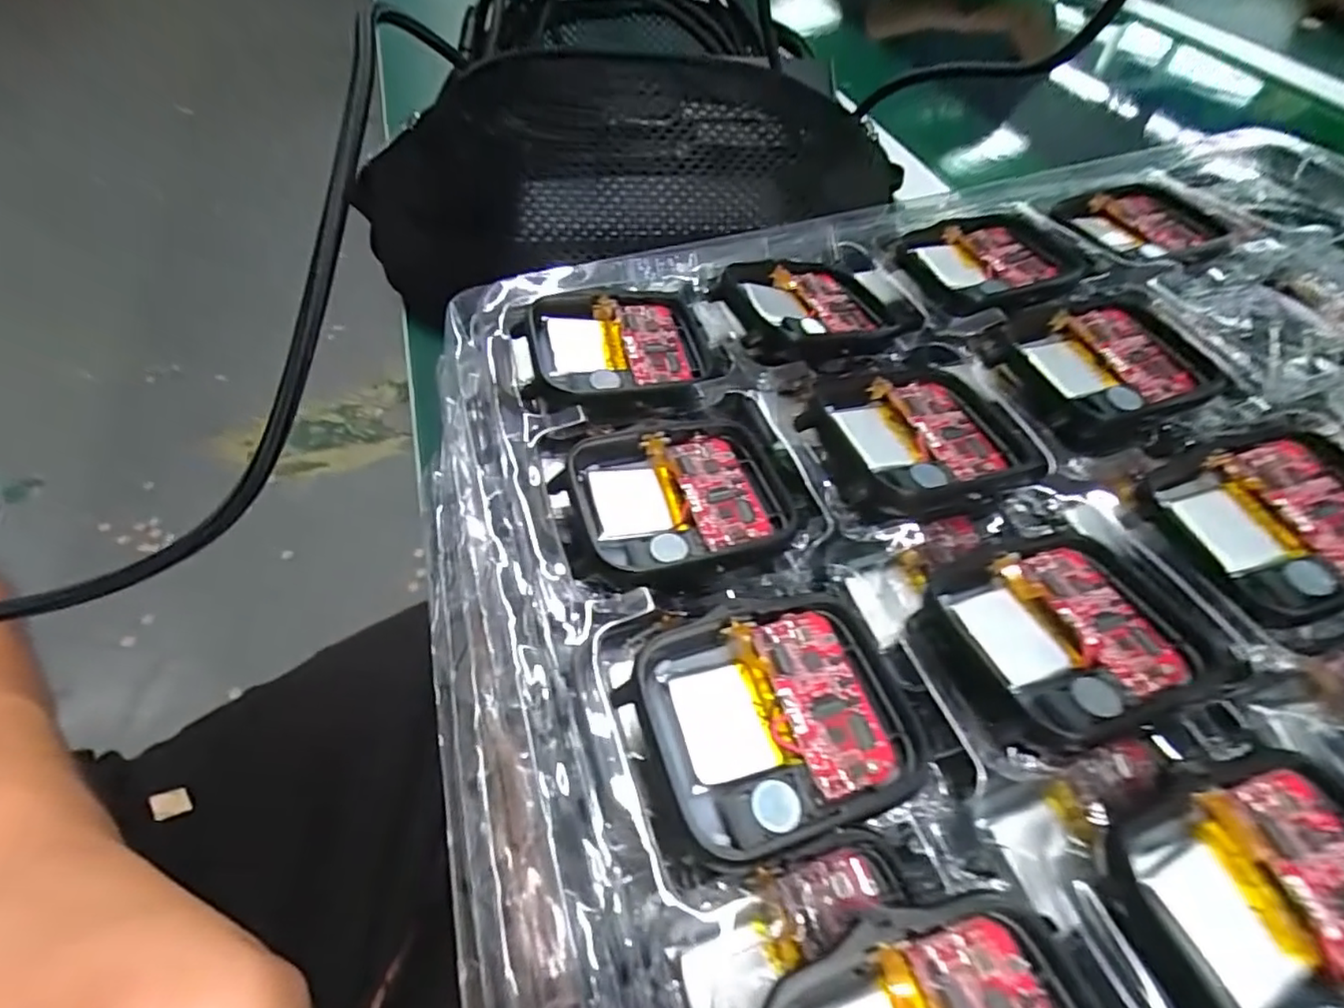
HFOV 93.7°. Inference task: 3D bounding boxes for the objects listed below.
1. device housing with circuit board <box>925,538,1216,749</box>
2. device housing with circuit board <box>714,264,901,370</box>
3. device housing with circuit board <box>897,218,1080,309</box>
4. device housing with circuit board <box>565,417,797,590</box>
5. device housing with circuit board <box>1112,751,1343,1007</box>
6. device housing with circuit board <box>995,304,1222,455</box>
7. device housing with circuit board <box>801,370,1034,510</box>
[{"bbox_3d":[0.072,0.023,0.115,0.043,0.007,0.036,-11,55,-10],"label":"device housing with circuit board"},{"bbox_3d":[0.036,-0.054,0.170,0.045,0.011,0.039,-18,56,-15],"label":"device housing with circuit board"},{"bbox_3d":[0.094,-0.071,0.183,0.050,0.008,0.037,-14,55,-12],"label":"device housing with circuit board"},{"bbox_3d":[0.001,-0.002,0.130,0.046,0.008,0.038,-12,55,-11],"label":"device housing with circuit board"},{"bbox_3d":[0.089,0.057,0.088,0.043,0.004,0.038,-15,55,-13],"label":"device housing with circuit board"},{"bbox_3d":[0.107,-0.034,0.156,0.047,0.009,0.037,-16,56,-14],"label":"device housing with circuit board"},{"bbox_3d":[0.056,-0.016,0.143,0.046,0.007,0.036,-18,56,-15],"label":"device housing with circuit board"}]

